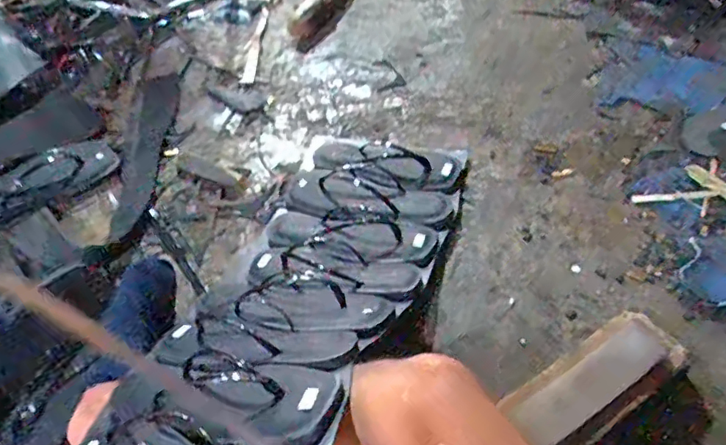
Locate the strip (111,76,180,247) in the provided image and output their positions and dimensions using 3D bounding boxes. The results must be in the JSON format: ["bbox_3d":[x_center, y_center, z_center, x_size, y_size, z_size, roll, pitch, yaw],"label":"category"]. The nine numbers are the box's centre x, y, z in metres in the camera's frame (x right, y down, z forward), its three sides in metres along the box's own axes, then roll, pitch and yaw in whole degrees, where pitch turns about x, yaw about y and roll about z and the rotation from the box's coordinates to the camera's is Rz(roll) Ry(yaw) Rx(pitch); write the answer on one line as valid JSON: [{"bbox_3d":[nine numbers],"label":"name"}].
[{"bbox_3d":[-0.382,-0.143,1.019,0.073,0.022,0.436,-7,50,-4],"label":"strip"}]

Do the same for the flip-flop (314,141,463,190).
[{"bbox_3d":[0.032,-0.106,0.928,0.255,0.041,0.097,14,52,13],"label":"flip-flop"}]

